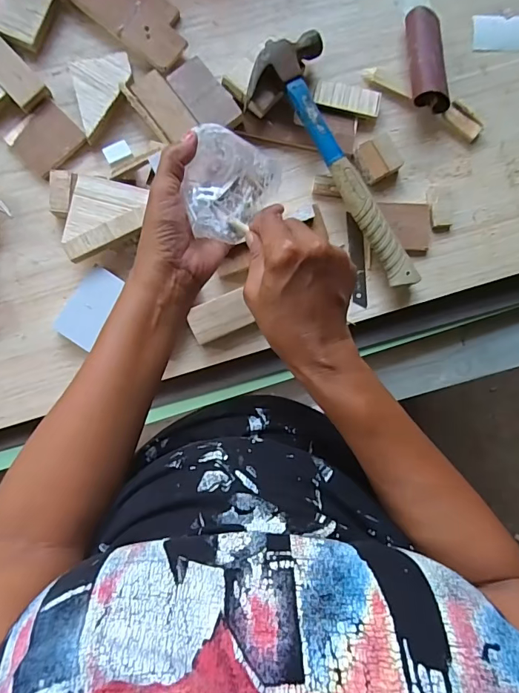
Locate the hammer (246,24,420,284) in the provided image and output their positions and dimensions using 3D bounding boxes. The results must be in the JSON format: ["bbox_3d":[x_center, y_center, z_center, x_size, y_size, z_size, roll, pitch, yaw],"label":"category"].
[{"bbox_3d":[0.072,-0.181,0.456,0.095,0.041,0.281,-24,92,-5],"label":"hammer"}]

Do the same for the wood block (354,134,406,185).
[{"bbox_3d":[0.131,-0.206,0.473,0.043,0.015,0.043,-27,92,-5],"label":"wood block"}]

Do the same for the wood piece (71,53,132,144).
[{"bbox_3d":[-0.159,-0.260,0.451,0.058,0.013,0.077,-11,91,-6],"label":"wood piece"}]

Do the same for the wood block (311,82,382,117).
[{"bbox_3d":[0.096,-0.269,0.471,0.070,0.010,0.027,11,89,-6],"label":"wood block"}]

